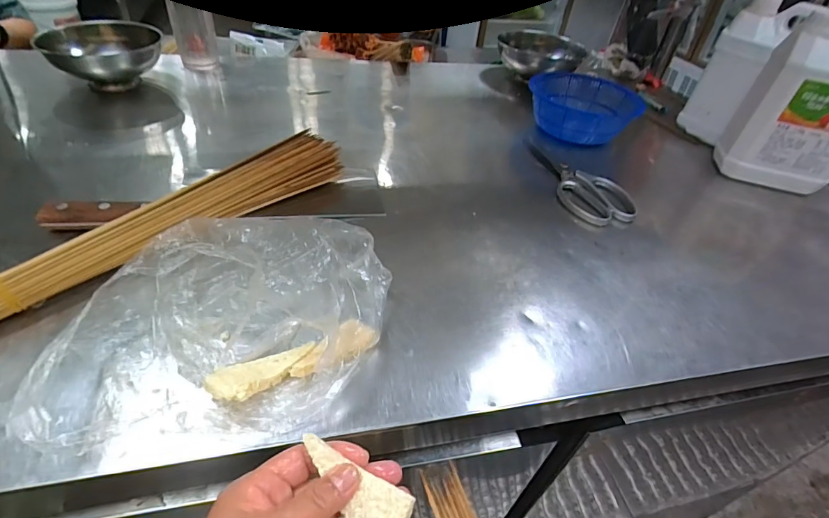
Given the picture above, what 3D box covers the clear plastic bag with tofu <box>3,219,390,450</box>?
[{"bbox_3d":[-0.137,0.038,0.336,0.253,0.093,0.160,-9,44,-17],"label":"clear plastic bag with tofu"}]

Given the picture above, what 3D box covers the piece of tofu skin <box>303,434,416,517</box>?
[{"bbox_3d":[-0.038,0.135,0.253,0.073,0.005,0.030,24,73,17],"label":"piece of tofu skin"}]

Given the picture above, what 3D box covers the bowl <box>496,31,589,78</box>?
[{"bbox_3d":[0.265,-0.433,0.921,0.179,0.059,0.171,11,43,4],"label":"bowl"}]

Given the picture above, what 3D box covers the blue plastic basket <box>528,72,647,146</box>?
[{"bbox_3d":[0.283,-0.261,0.747,0.179,0.055,0.170,14,43,8],"label":"blue plastic basket"}]

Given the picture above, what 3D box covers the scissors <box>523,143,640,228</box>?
[{"bbox_3d":[0.224,-0.114,0.606,0.092,0.011,0.184,-11,49,-14],"label":"scissors"}]

